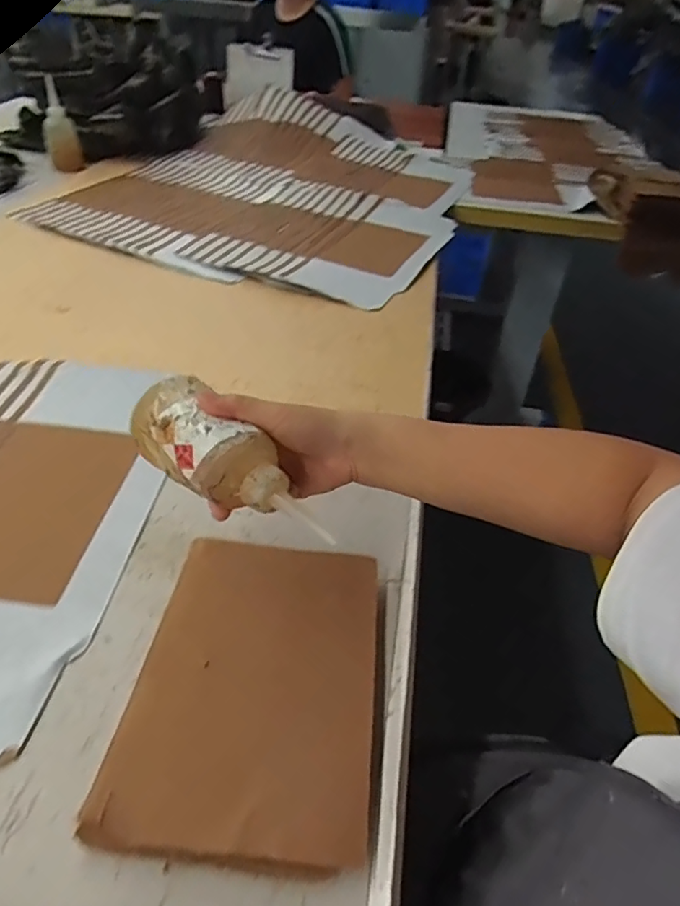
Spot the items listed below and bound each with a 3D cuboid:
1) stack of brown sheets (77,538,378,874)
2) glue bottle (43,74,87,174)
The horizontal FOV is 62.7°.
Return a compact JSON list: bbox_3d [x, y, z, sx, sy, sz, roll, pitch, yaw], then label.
[{"bbox_3d":[-0.055,0.153,0.380,0.152,0.014,0.207,9,43,1],"label":"stack of brown sheets"},{"bbox_3d":[-0.578,-0.670,1.149,0.065,0.165,0.063,-17,7,-24],"label":"glue bottle"}]

